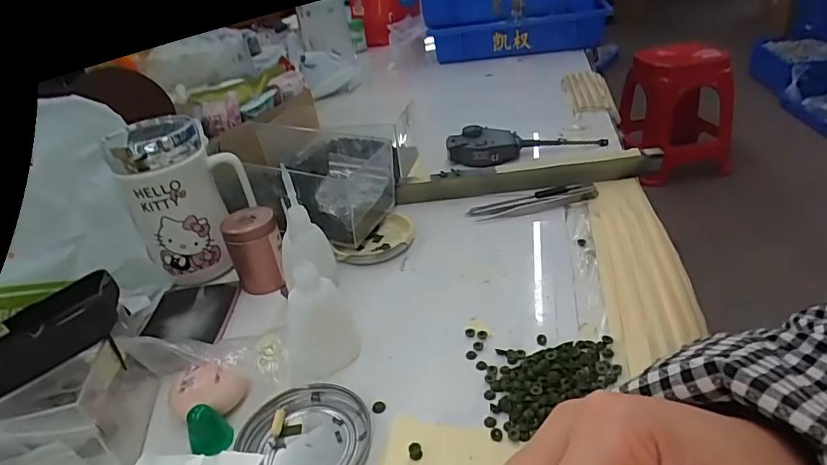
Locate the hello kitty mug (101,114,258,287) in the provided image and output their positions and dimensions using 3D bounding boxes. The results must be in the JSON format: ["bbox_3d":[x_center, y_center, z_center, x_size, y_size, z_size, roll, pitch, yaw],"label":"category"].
[{"bbox_3d":[-0.201,-0.028,0.448,0.064,0.138,0.087,14,37,32],"label":"hello kitty mug"}]

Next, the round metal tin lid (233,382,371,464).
[{"bbox_3d":[-0.062,0.122,0.297,0.074,0.010,0.072,-6,31,3],"label":"round metal tin lid"}]

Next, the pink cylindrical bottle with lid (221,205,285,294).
[{"bbox_3d":[-0.135,0.014,0.433,0.044,0.062,0.036,-19,33,-19],"label":"pink cylindrical bottle with lid"}]

